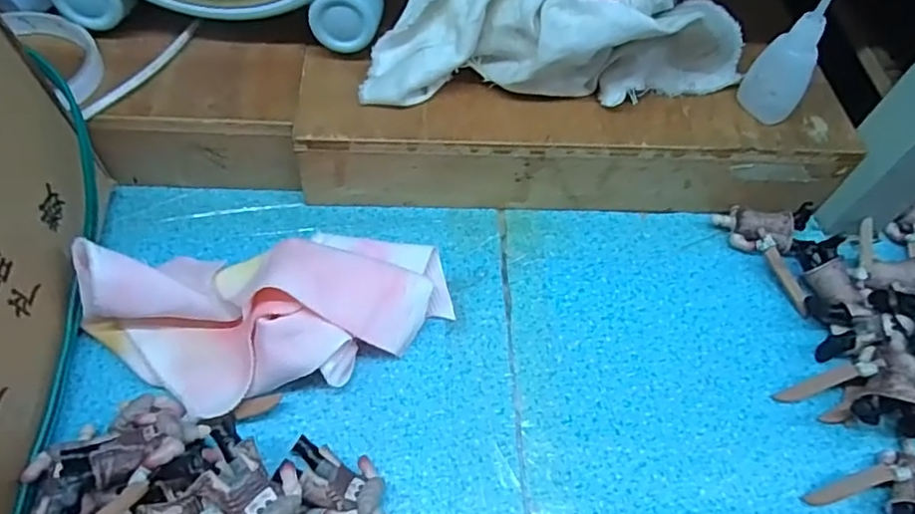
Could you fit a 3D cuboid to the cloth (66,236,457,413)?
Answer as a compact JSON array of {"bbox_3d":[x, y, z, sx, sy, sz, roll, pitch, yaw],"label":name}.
[{"bbox_3d":[-0.097,0.026,0.324,0.192,0.053,0.093,-12,60,-12],"label":"cloth"}]

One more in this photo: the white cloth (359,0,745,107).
[{"bbox_3d":[0.064,-0.138,0.362,0.236,0.079,0.074,-1,58,-6],"label":"white cloth"}]

